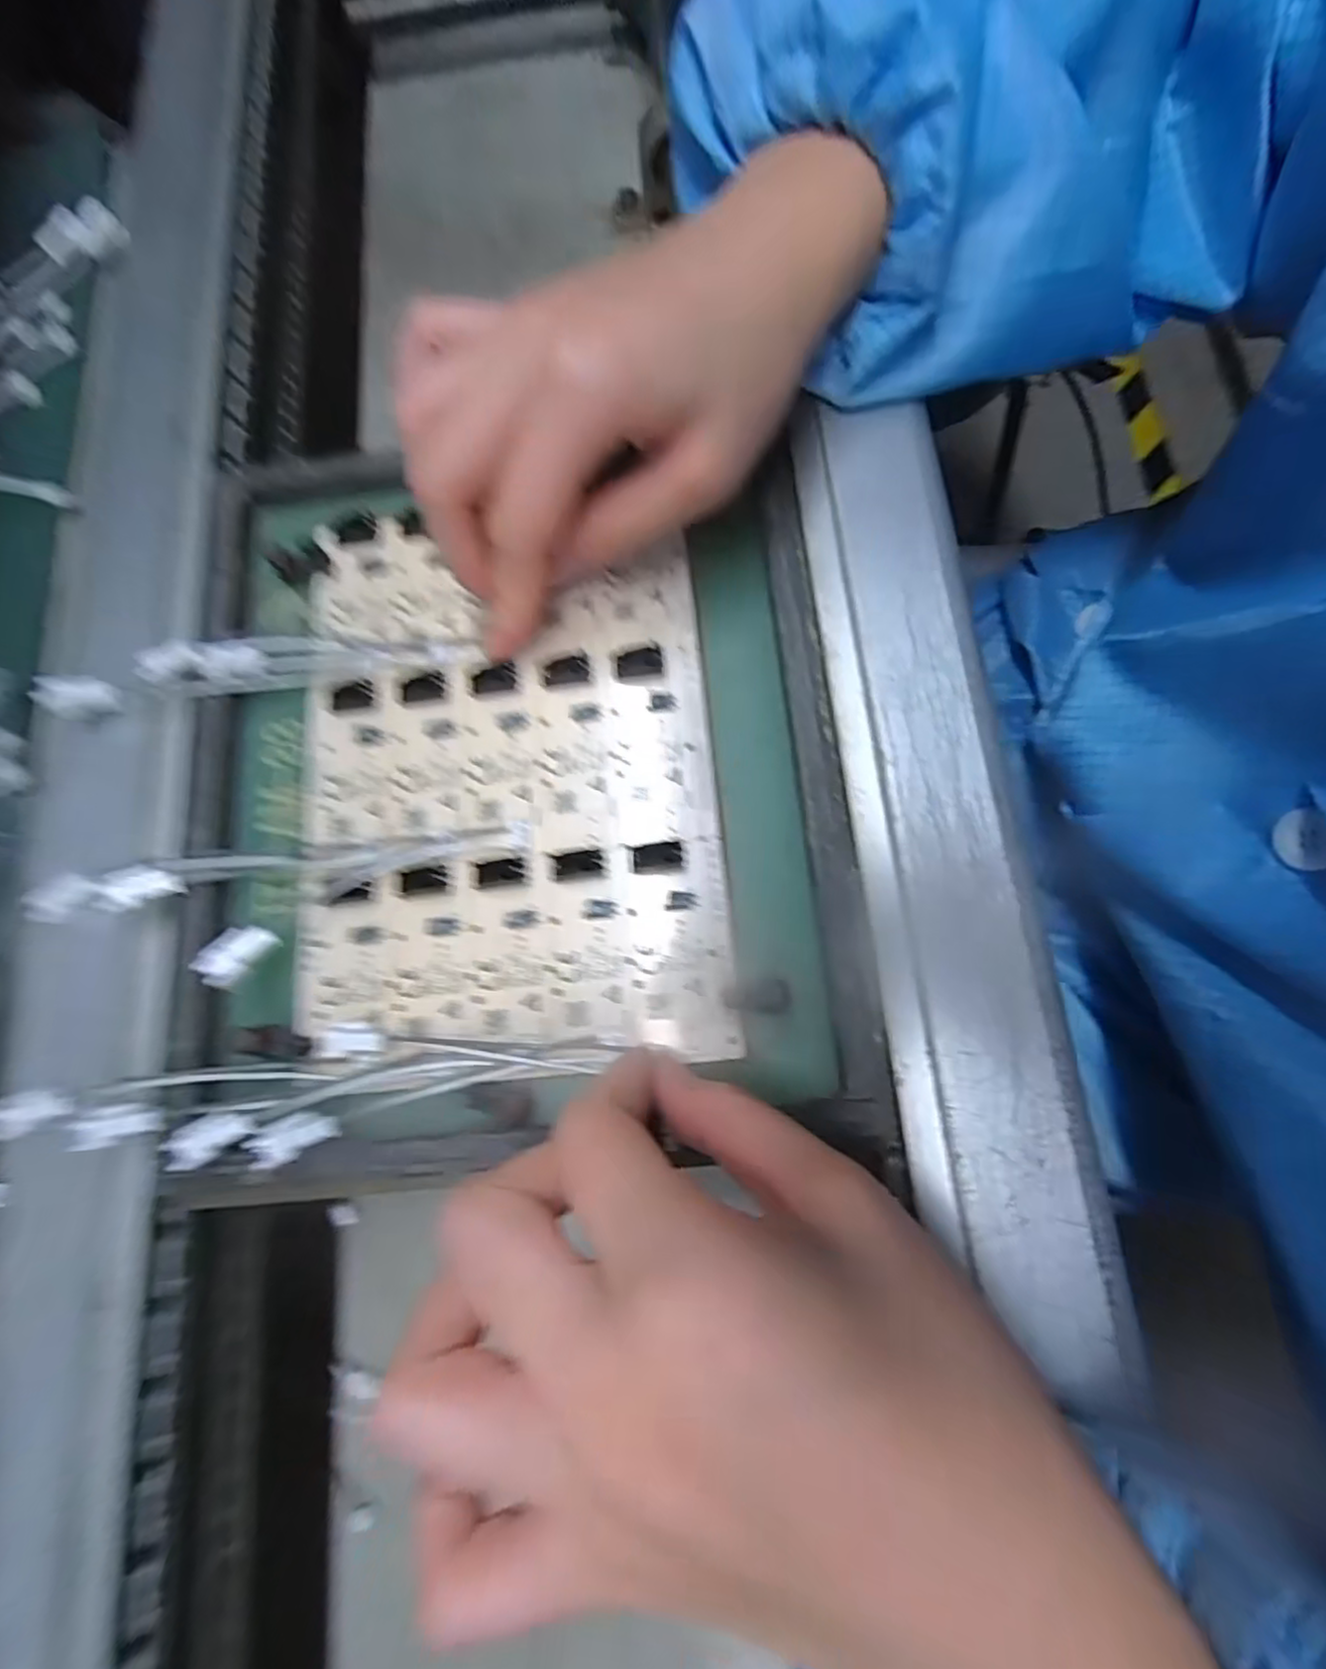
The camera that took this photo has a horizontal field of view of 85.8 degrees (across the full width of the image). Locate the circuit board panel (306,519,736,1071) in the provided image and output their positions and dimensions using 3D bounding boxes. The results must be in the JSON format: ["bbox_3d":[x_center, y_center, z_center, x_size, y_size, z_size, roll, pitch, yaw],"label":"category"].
[{"bbox_3d":[-0.050,-0.023,0.230,0.130,0.009,0.180,-5,74,0],"label":"circuit board panel"}]

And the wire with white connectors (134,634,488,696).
[{"bbox_3d":[-0.115,-0.058,0.236,0.107,0.010,0.014,-5,73,-6],"label":"wire with white connectors"}]

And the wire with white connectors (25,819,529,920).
[{"bbox_3d":[-0.116,0.011,0.216,0.147,0.016,0.015,-9,75,3],"label":"wire with white connectors"}]

